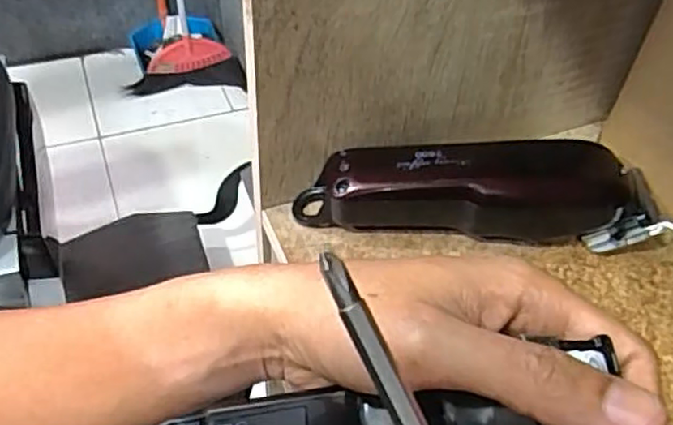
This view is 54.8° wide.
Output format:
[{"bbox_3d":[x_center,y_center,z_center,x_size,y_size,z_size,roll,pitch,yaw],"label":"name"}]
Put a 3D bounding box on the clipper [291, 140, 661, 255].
[{"bbox_3d":[0.070,-0.011,0.331,0.177,0.040,0.044,2,48,-2],"label":"clipper"}]

